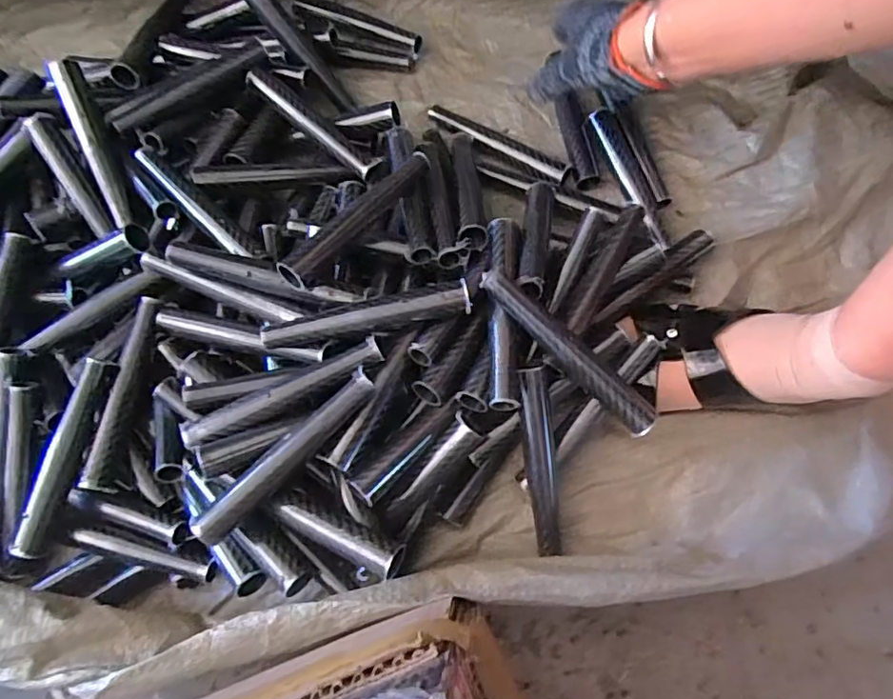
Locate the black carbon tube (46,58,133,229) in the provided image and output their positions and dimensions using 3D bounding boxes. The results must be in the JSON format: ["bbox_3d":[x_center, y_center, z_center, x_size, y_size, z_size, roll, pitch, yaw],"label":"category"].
[{"bbox_3d":[-0.291,-0.170,0.486,0.024,0.021,0.138,-22,92,-5],"label":"black carbon tube"}]

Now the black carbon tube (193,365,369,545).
[{"bbox_3d":[-0.108,0.072,0.393,0.150,0.020,0.021,-42,76,-11],"label":"black carbon tube"}]

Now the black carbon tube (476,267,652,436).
[{"bbox_3d":[0.085,0.002,0.413,0.156,0.023,0.025,42,78,-6],"label":"black carbon tube"}]

